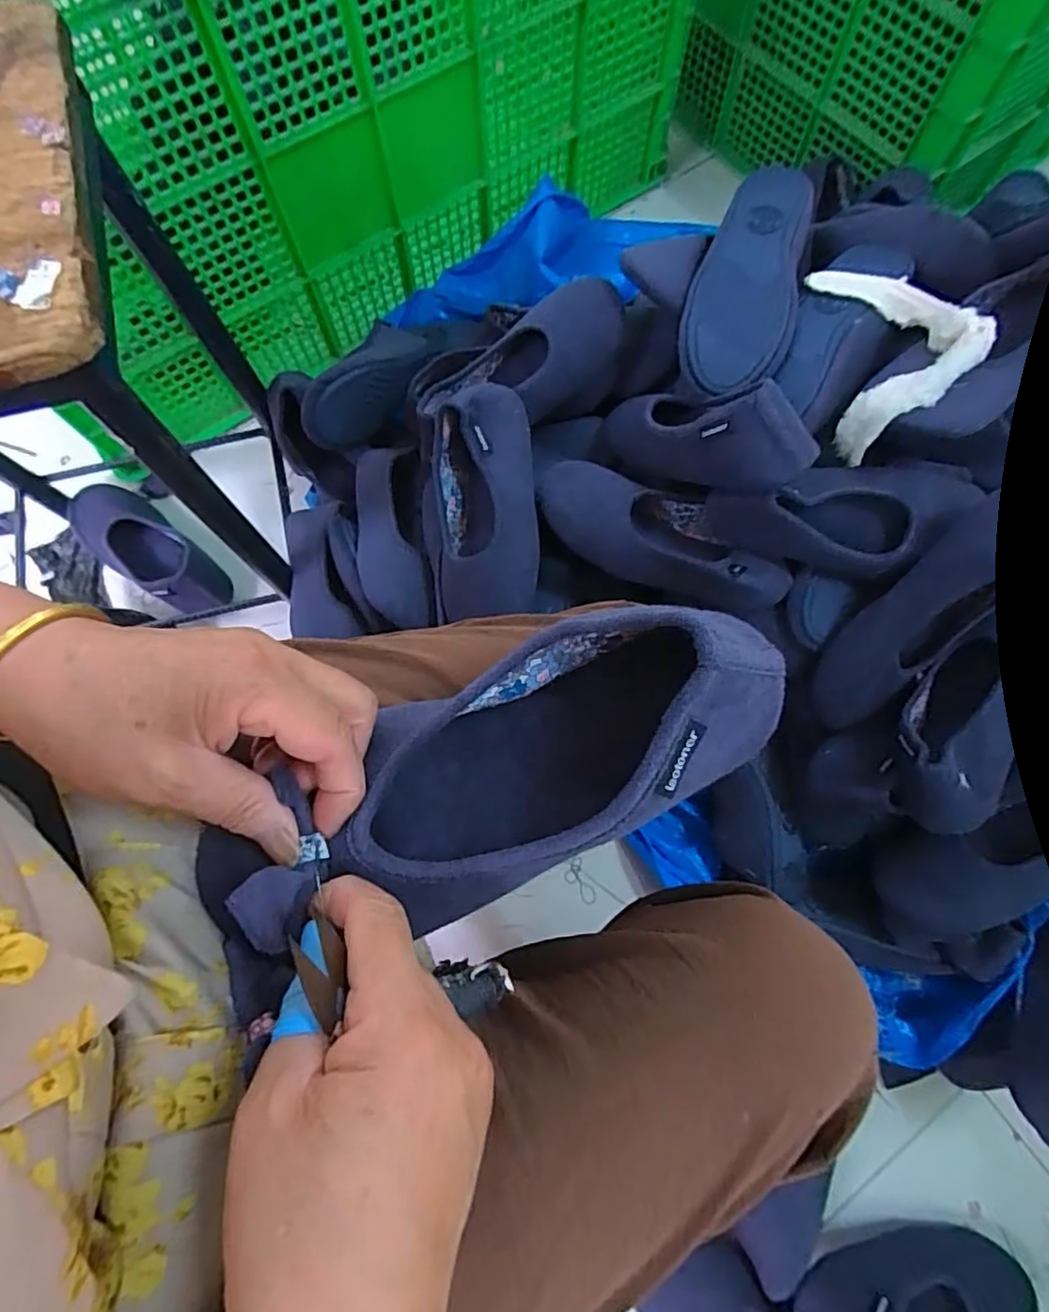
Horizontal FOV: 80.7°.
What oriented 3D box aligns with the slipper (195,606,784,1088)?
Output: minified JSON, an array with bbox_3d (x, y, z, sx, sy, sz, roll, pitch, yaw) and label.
[{"bbox_3d":[-0.016,0.051,0.244,0.247,0.071,0.081,-28,76,1],"label":"slipper"}]

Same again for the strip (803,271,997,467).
[{"bbox_3d":[0.329,-0.283,0.562,0.097,0.100,0.182,-7,74,-2],"label":"strip"}]

